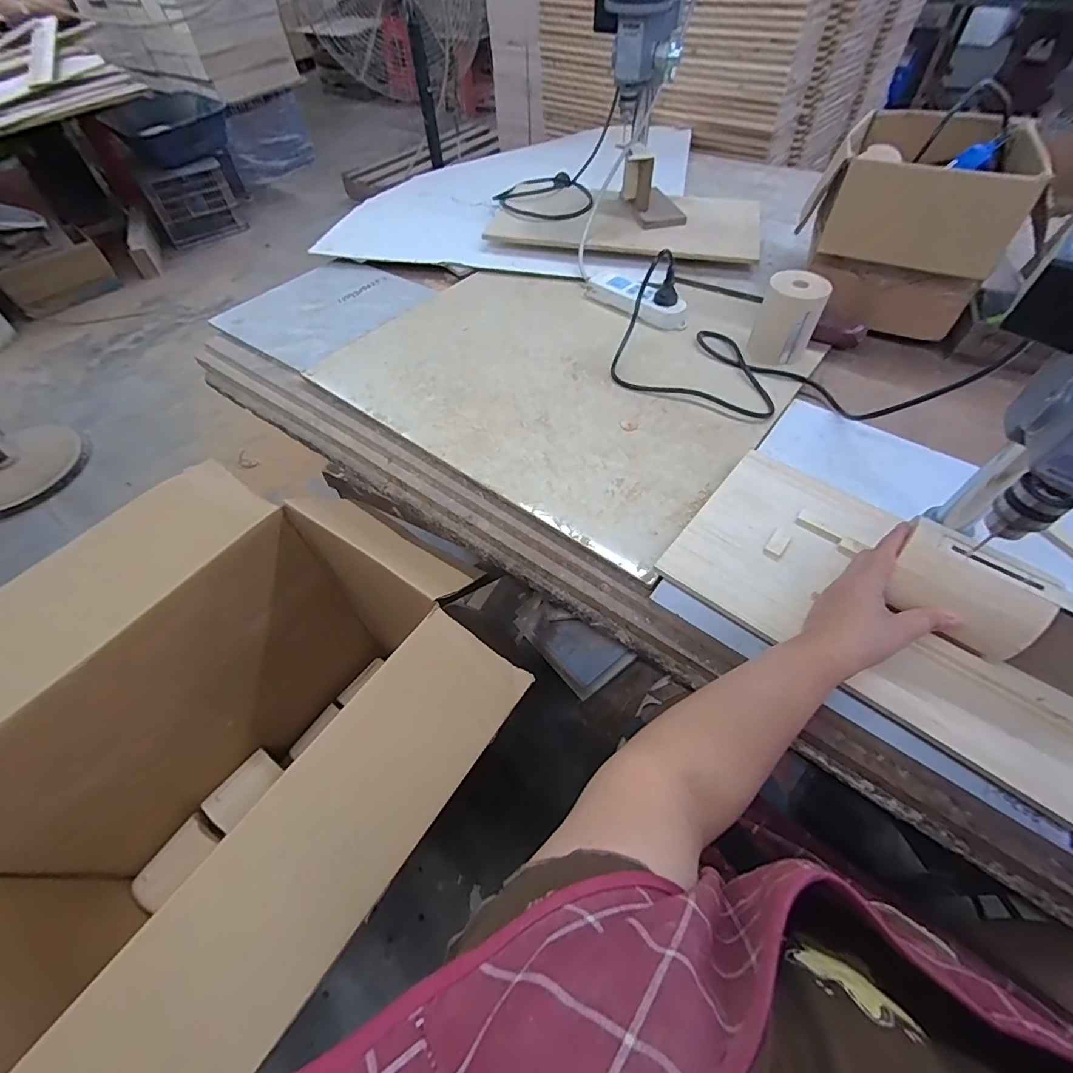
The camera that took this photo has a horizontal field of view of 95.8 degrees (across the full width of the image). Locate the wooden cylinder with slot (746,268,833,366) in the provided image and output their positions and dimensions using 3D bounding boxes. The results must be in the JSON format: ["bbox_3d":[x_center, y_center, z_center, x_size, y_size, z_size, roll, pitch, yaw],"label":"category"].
[{"bbox_3d":[0.355,-0.309,0.686,0.078,0.094,0.066,24,59,17],"label":"wooden cylinder with slot"}]

